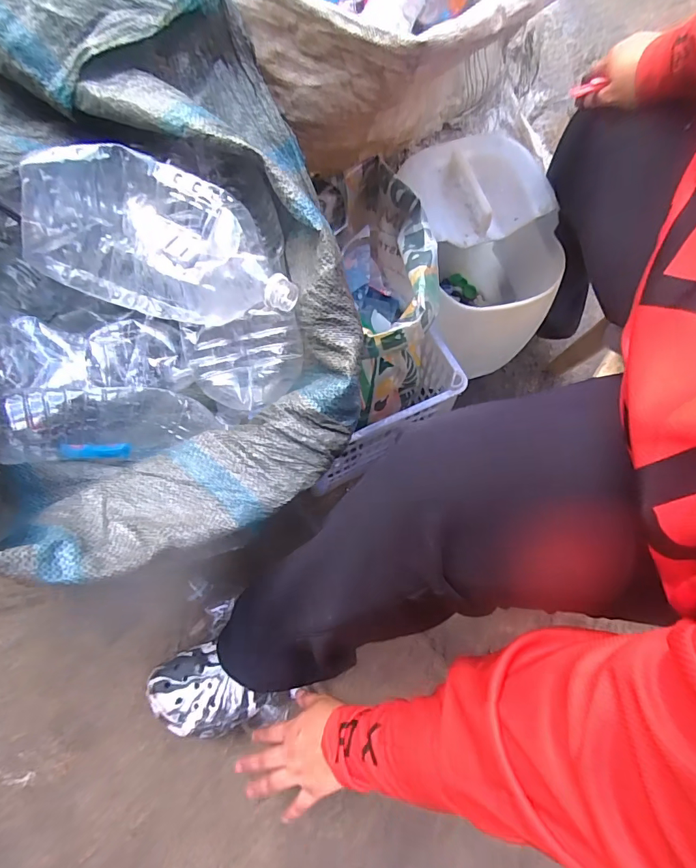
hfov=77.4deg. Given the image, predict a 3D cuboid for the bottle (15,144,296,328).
[{"bbox_3d":[-0.176,-0.192,0.440,0.266,0.113,0.105,18,75,6],"label":"bottle"}]

